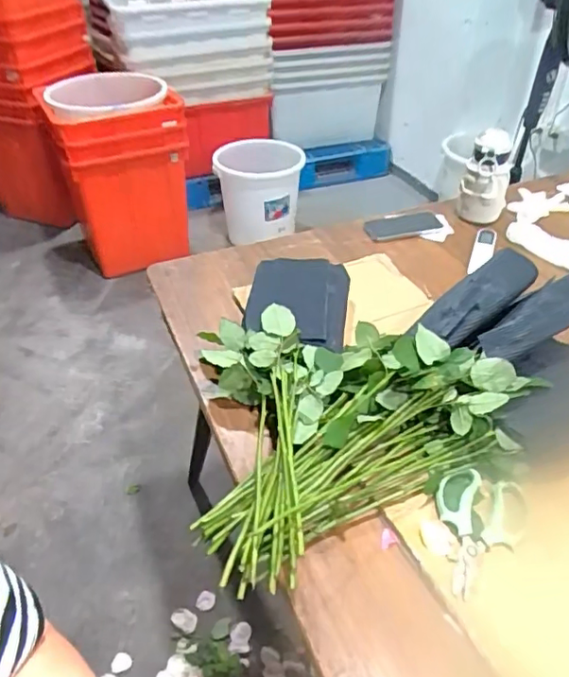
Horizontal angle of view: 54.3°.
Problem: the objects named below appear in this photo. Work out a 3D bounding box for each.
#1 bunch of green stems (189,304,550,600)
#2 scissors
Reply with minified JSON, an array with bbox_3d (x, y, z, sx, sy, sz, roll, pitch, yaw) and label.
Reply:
[{"bbox_3d":[0.055,0.069,0.698,0.410,0.115,0.363,-17,41,-28],"label":"bunch of green stems"},{"bbox_3d":[0.204,0.202,0.606,0.092,0.018,0.159,26,41,27],"label":"scissors"}]

